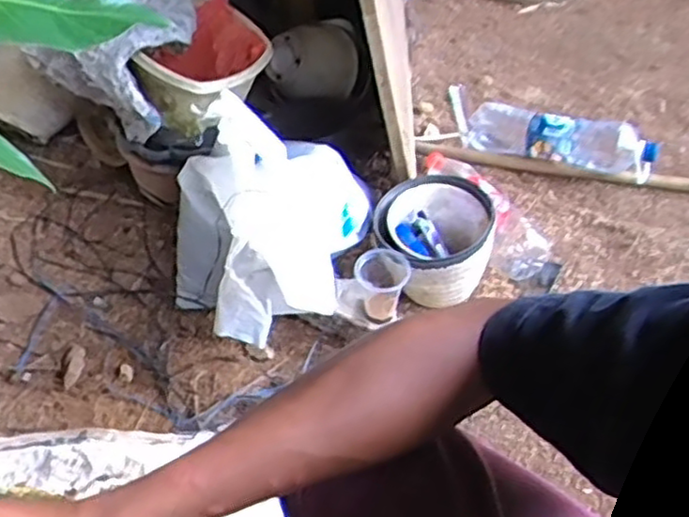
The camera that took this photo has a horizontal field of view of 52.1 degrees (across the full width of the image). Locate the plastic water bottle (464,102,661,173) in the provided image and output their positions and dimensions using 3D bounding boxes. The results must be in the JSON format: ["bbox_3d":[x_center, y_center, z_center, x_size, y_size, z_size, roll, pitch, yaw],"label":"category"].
[{"bbox_3d":[0.381,-0.221,1.263,0.332,0.078,0.087,15,46,18],"label":"plastic water bottle"}]

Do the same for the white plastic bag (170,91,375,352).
[{"bbox_3d":[-0.099,-0.050,0.969,0.303,0.320,0.233,-11,44,-9],"label":"white plastic bag"}]

